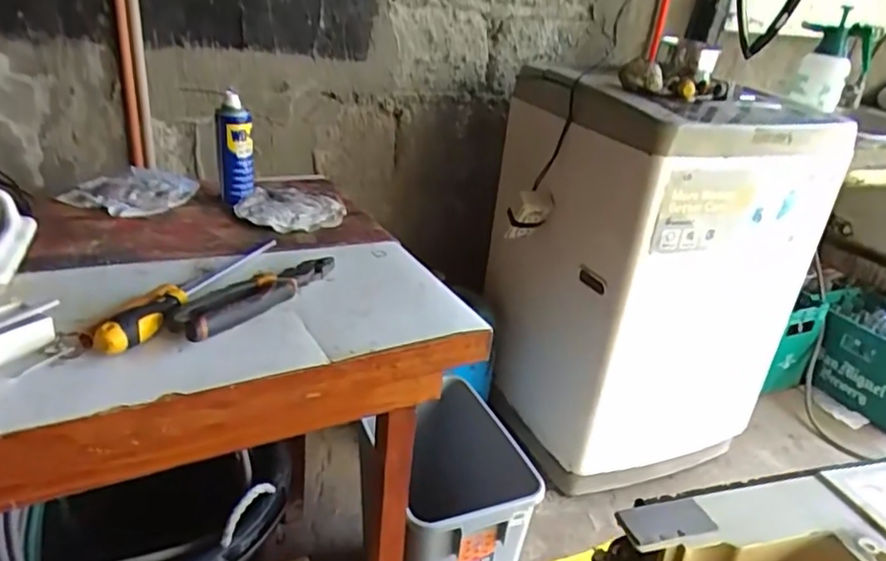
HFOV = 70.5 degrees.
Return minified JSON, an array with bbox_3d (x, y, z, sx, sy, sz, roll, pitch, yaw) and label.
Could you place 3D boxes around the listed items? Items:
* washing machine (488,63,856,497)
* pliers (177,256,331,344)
[{"bbox_3d":[0.454,-0.037,1.497,0.550,0.844,0.496,-10,32,-30],"label":"washing machine"},{"bbox_3d":[-0.203,0.008,0.711,0.059,0.031,0.231,18,30,20],"label":"pliers"}]

